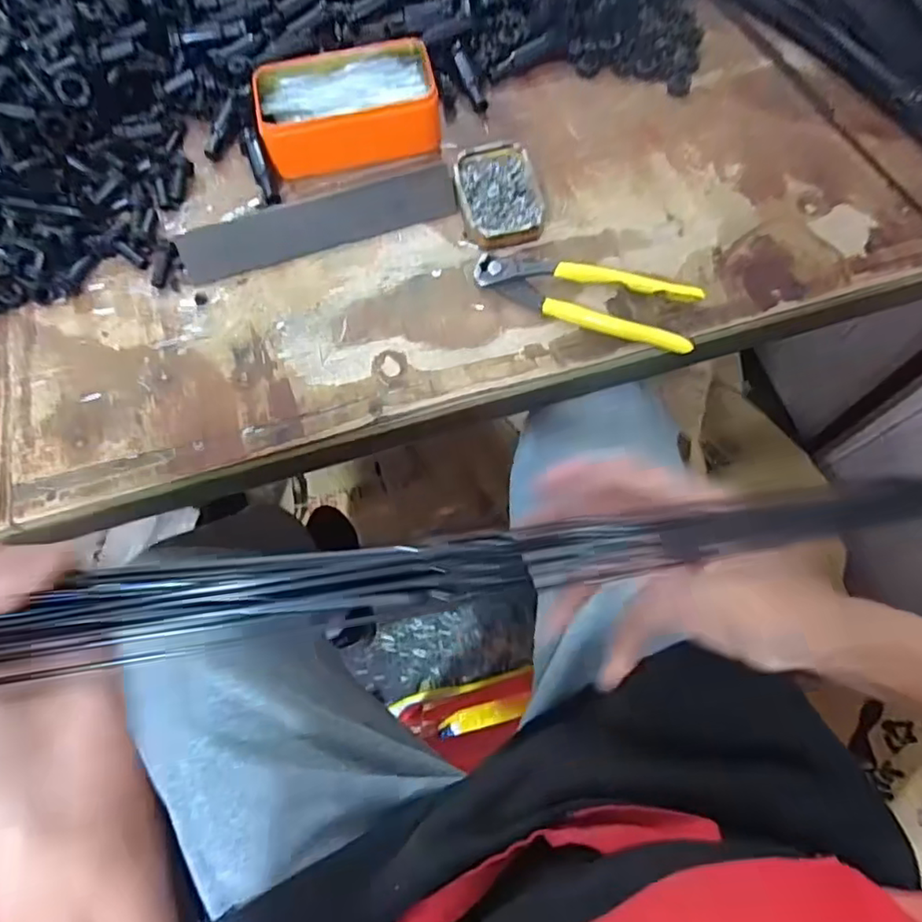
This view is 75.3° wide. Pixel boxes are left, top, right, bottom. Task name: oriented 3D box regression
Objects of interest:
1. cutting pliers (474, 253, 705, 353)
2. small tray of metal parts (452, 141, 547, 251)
[{"bbox_3d":[0.091,-0.126,0.444,0.163,0.025,0.051,19,70,9],"label":"cutting pliers"},{"bbox_3d":[0.030,-0.211,0.471,0.061,0.019,0.091,-12,68,-3],"label":"small tray of metal parts"}]

